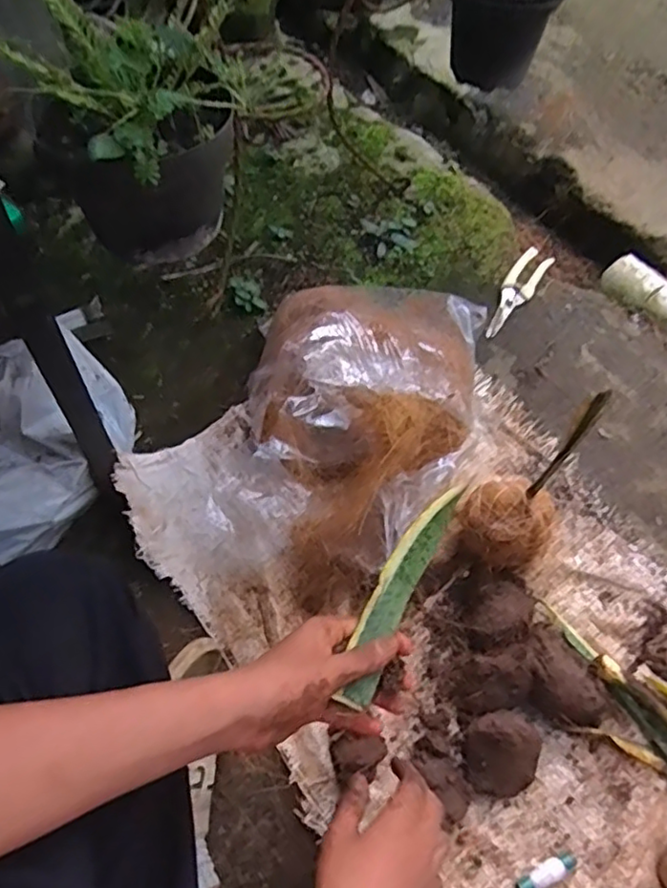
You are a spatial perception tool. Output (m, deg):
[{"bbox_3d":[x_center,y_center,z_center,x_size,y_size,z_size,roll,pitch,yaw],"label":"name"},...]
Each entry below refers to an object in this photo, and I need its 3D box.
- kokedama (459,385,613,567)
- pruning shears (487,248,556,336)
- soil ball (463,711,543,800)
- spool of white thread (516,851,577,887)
[{"bbox_3d":[0.229,0.031,0.672,0.093,0.213,0.105,39,29,20],"label":"kokedama"},{"bbox_3d":[0.280,-0.238,0.957,0.049,0.023,0.206,31,62,16],"label":"pruning shears"},{"bbox_3d":[0.162,0.299,0.603,0.073,0.049,0.068,1,58,-1],"label":"soil ball"},{"bbox_3d":[0.195,0.391,0.570,0.063,0.016,0.018,-24,62,-16],"label":"spool of white thread"}]

